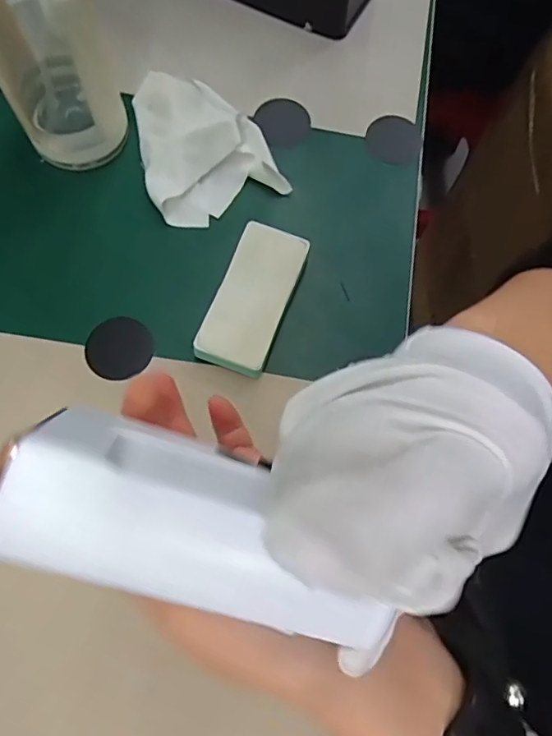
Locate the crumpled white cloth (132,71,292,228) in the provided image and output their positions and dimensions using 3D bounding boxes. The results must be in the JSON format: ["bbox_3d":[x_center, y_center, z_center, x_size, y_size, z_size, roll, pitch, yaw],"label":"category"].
[{"bbox_3d":[-0.051,-0.146,0.333,0.079,0.021,0.103,-24,75,-9],"label":"crumpled white cloth"}]

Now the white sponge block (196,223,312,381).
[{"bbox_3d":[-0.013,-0.040,0.302,0.039,0.019,0.090,20,73,4],"label":"white sponge block"}]

